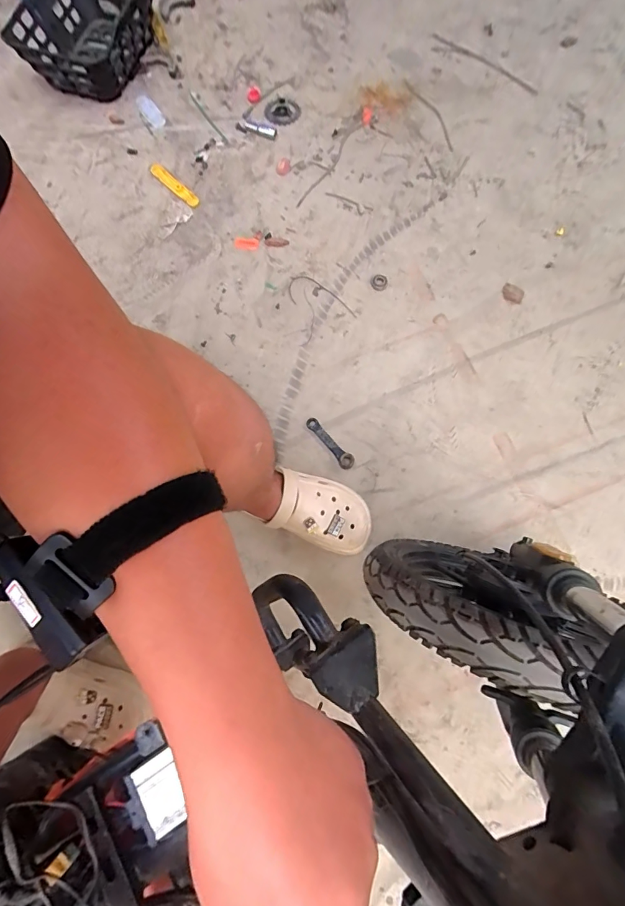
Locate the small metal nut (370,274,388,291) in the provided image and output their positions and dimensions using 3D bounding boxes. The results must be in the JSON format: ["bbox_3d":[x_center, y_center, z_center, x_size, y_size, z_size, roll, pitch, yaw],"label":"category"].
[{"bbox_3d":[0.144,-0.369,0.872,0.034,0.011,0.036,0,75,1],"label":"small metal nut"}]

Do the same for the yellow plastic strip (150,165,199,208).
[{"bbox_3d":[-0.317,-0.612,0.924,0.153,0.012,0.030,42,80,10],"label":"yellow plastic strip"}]

